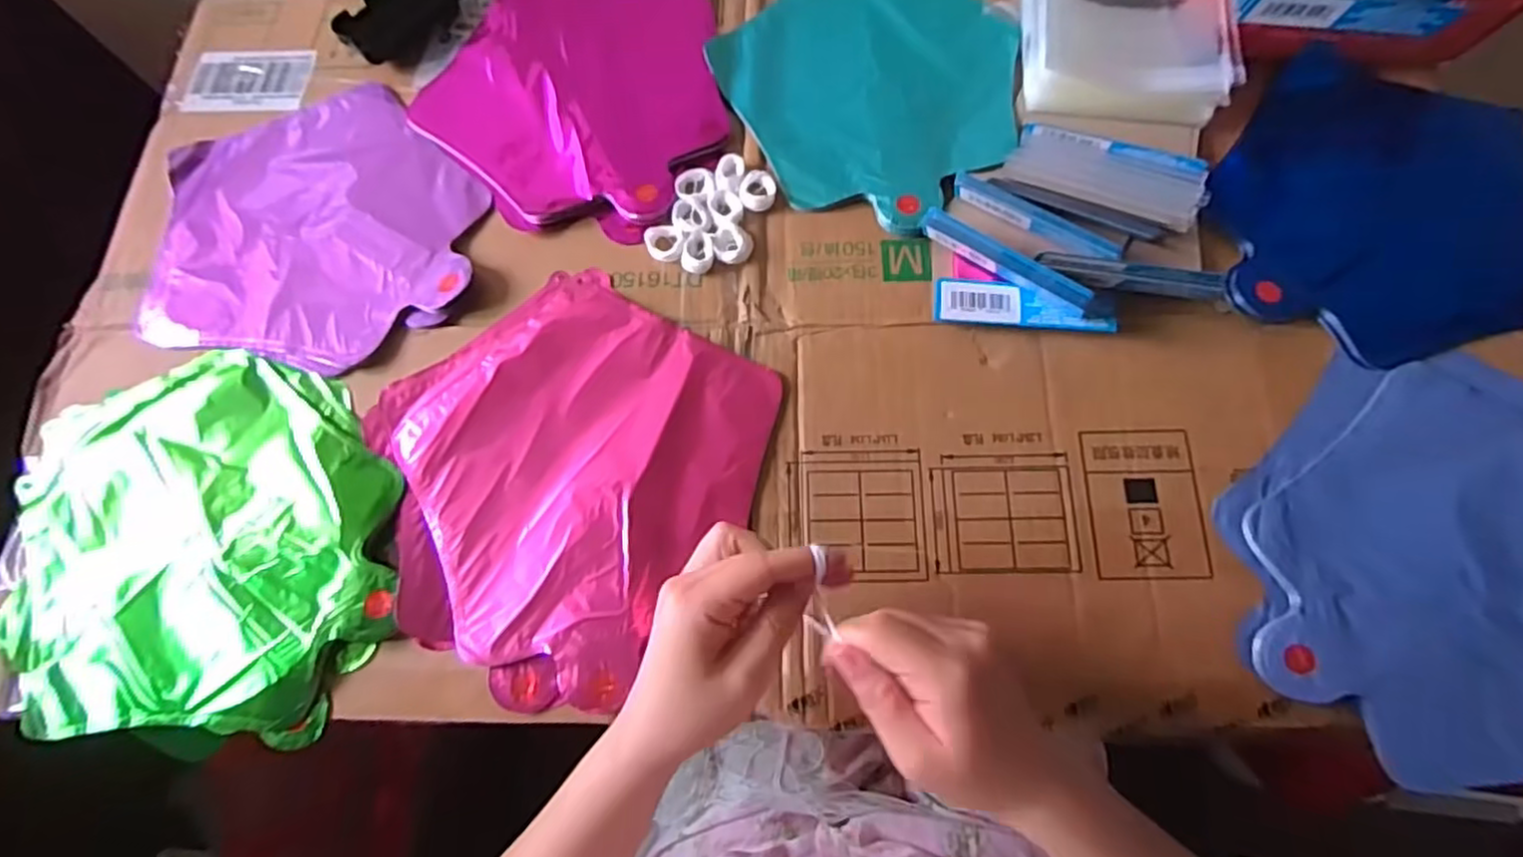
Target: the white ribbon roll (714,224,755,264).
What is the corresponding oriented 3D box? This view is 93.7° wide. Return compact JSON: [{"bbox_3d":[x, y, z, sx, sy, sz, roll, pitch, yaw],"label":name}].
[{"bbox_3d":[-0.020,-0.126,0.489,0.027,0.007,0.029,-5,72,2],"label":"white ribbon roll"}]

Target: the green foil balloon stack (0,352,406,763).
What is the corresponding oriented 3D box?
[{"bbox_3d":[-0.348,0.072,0.444,0.249,0.026,0.233,-7,72,1],"label":"green foil balloon stack"}]

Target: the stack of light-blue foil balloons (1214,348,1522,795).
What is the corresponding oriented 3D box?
[{"bbox_3d":[0.401,0.072,0.405,0.252,0.019,0.231,-2,72,3],"label":"stack of light-blue foil balloons"}]

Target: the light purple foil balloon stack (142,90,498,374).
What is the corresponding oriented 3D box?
[{"bbox_3d":[-0.317,-0.152,0.512,0.235,0.014,0.225,1,72,4],"label":"light purple foil balloon stack"}]

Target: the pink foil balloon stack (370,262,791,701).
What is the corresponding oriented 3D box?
[{"bbox_3d":[-0.130,0.022,0.446,0.226,0.017,0.239,30,76,12],"label":"pink foil balloon stack"}]

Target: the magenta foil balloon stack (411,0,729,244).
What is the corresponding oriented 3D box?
[{"bbox_3d":[-0.136,-0.256,0.543,0.229,0.011,0.231,18,71,9],"label":"magenta foil balloon stack"}]

